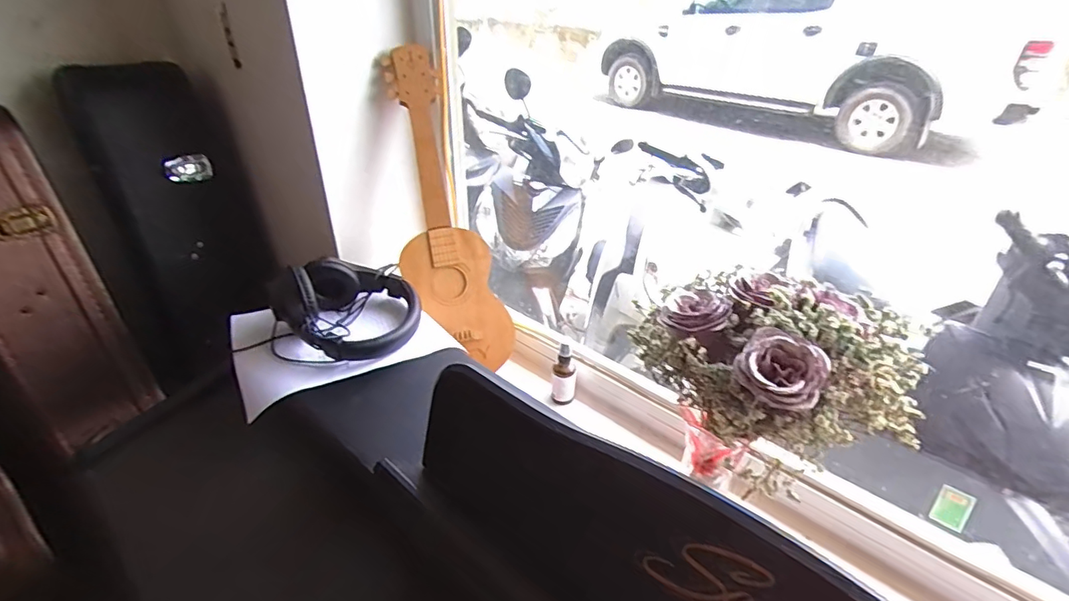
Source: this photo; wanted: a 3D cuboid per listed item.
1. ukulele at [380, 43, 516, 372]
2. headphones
[{"bbox_3d":[-0.158,-0.136,0.816,0.145,0.520,0.052,-14,4,-21],"label":"ukulele"},{"bbox_3d":[-0.252,0.003,0.690,0.168,0.090,0.174,-27,42,-36],"label":"headphones"}]

